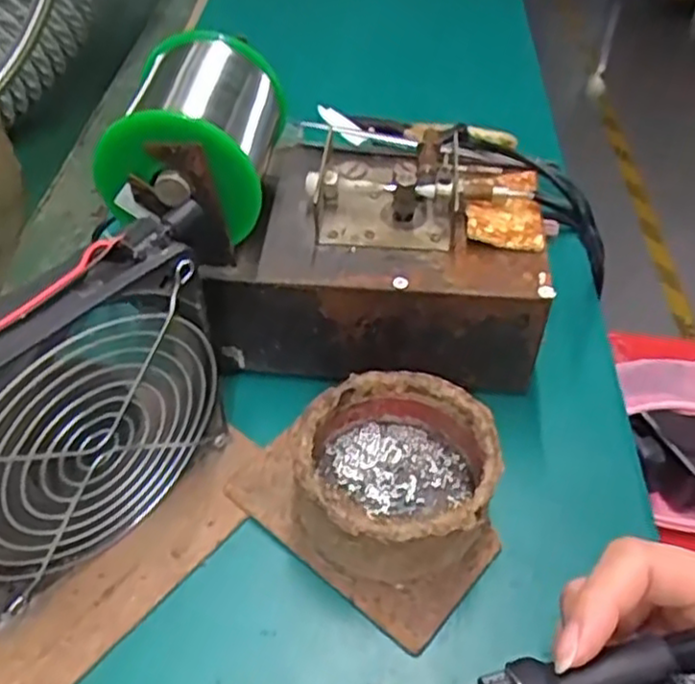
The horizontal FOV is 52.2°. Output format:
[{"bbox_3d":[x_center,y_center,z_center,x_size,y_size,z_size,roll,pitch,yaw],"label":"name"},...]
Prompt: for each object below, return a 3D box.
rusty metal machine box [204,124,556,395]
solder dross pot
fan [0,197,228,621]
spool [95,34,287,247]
[{"bbox_3d":[0.019,-0.045,0.365,0.154,0.085,0.110,5,47,5],"label":"rusty metal machine box"},{"bbox_3d":[0.020,0.057,0.302,0.080,0.044,0.082,0,47,0],"label":"solder dross pot"},{"bbox_3d":[-0.098,0.031,0.265,0.026,0.130,0.122,33,55,27],"label":"fan"},{"bbox_3d":[-0.065,-0.089,0.322,0.069,0.072,0.087,4,47,3],"label":"spool"}]

